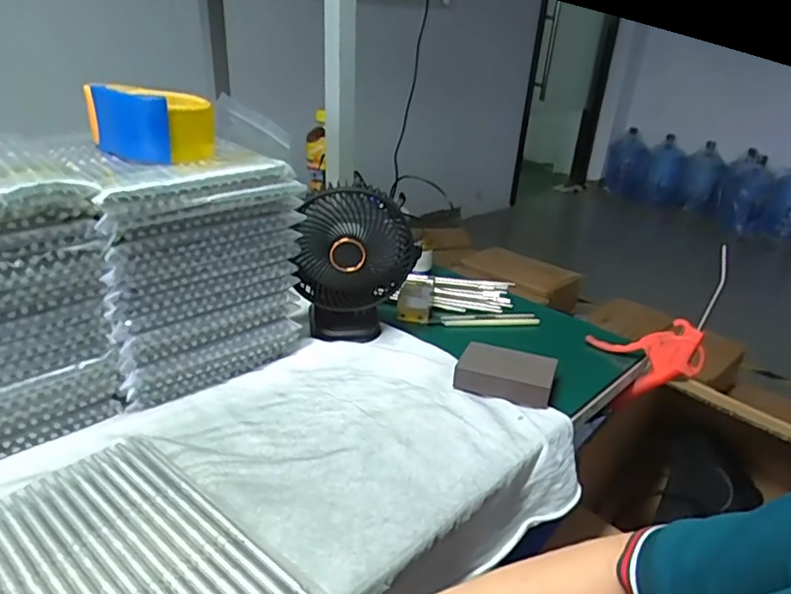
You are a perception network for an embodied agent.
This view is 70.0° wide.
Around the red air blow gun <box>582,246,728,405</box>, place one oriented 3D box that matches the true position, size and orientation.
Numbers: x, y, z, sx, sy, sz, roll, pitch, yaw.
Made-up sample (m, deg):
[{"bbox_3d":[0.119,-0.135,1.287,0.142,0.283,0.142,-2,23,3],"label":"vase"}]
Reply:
[{"bbox_3d":[0.303,0.040,0.621,0.031,0.180,0.089,6,53,-39],"label":"red air blow gun"}]

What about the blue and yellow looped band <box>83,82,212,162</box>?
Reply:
[{"bbox_3d":[-0.246,-0.178,0.572,0.128,0.061,0.085,24,33,34],"label":"blue and yellow looped band"}]

